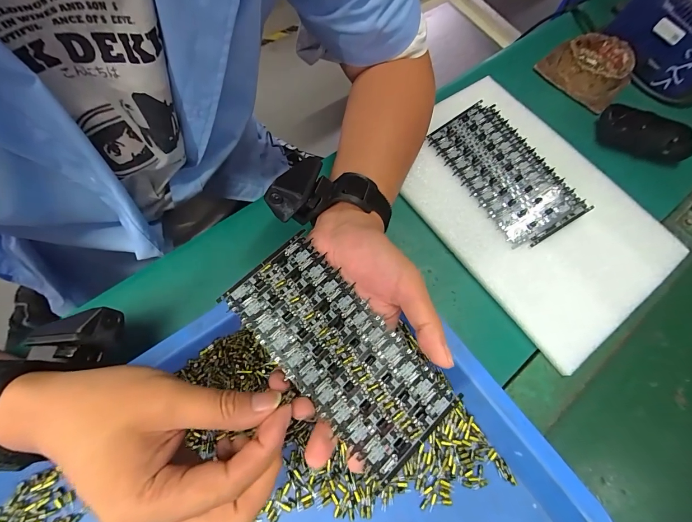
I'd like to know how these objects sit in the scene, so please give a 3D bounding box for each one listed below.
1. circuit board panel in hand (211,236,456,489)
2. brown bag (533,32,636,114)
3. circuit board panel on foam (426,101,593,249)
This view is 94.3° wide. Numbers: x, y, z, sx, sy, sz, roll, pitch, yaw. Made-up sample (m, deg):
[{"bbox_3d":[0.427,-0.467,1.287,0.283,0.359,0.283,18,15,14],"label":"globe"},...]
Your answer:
[{"bbox_3d":[-0.007,0.060,0.225,0.072,0.006,0.164,-42,79,-17],"label":"circuit board panel in hand"},{"bbox_3d":[0.324,-0.260,0.434,0.089,0.042,0.108,-40,73,-20],"label":"brown bag"},{"bbox_3d":[0.176,-0.101,0.360,0.089,0.008,0.169,-32,76,1],"label":"circuit board panel on foam"}]

